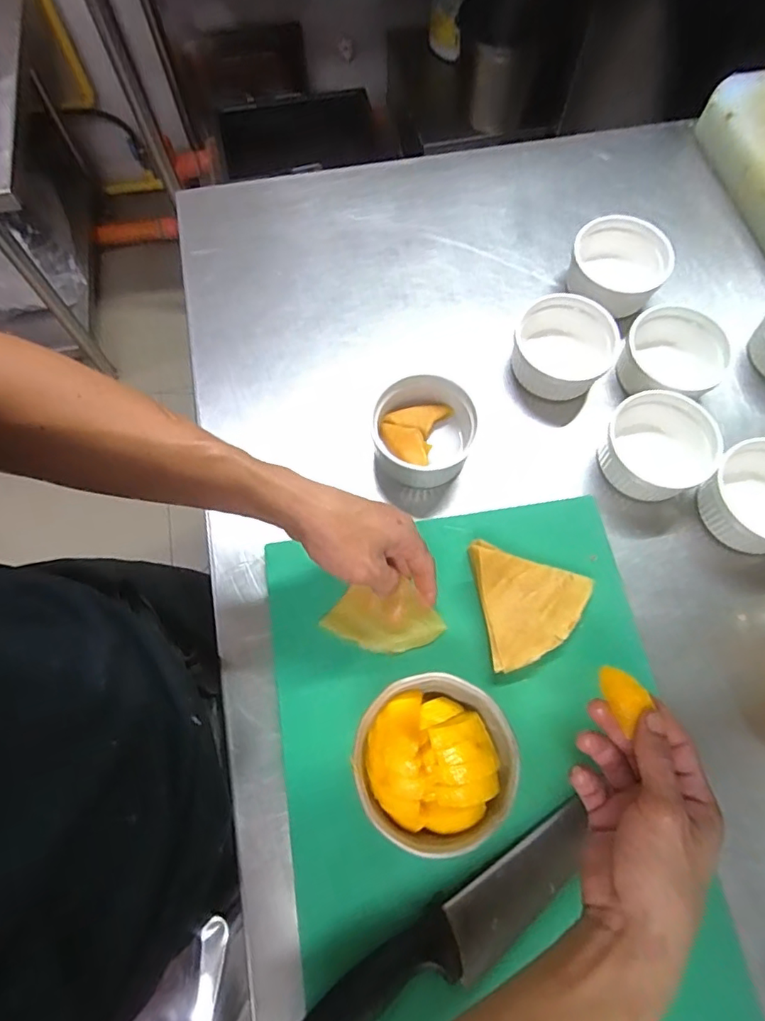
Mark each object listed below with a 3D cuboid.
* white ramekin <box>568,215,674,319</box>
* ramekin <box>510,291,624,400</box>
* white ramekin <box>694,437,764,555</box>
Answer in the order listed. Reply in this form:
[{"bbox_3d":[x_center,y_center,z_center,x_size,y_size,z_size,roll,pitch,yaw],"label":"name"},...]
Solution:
[{"bbox_3d":[0.249,-0.265,0.588,0.106,0.061,0.093,30,70,10],"label":"white ramekin"},{"bbox_3d":[0.180,-0.161,0.553,0.098,0.054,0.092,25,69,9],"label":"ramekin"},{"bbox_3d":[0.346,-0.012,0.501,0.091,0.055,0.100,-13,69,-6],"label":"white ramekin"}]

